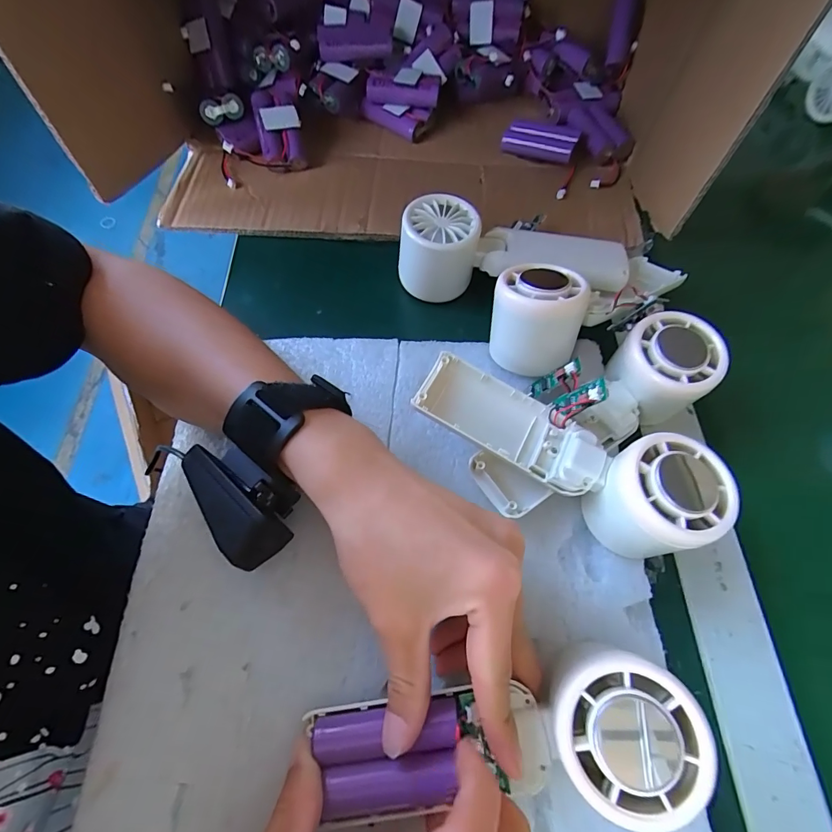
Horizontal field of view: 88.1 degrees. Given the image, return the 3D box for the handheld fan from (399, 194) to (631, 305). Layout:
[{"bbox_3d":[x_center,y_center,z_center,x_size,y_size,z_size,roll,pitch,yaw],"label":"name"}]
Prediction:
[{"bbox_3d":[0.070,-0.116,0.312,0.164,0.047,0.053,6,64,0],"label":"handheld fan"}]

